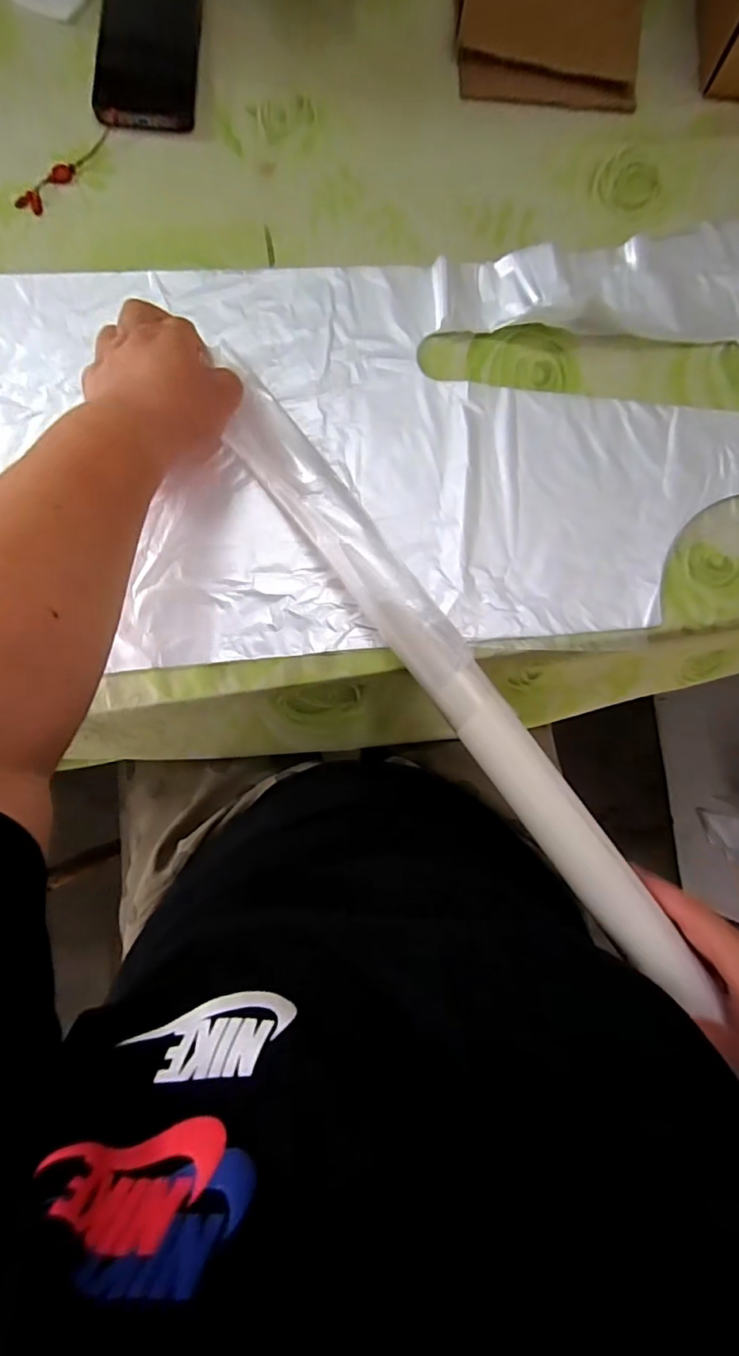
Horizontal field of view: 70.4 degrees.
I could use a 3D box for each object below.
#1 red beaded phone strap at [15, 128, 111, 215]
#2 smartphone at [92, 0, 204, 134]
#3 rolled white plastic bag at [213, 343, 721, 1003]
[{"bbox_3d":[-0.235,-0.395,0.410,0.019,0.004,0.094,44,82,1],"label":"red beaded phone strap"},{"bbox_3d":[-0.179,-0.524,0.428,0.078,0.007,0.172,1,83,-5],"label":"smartphone"},{"bbox_3d":[0.053,-0.002,0.349,0.041,0.028,0.497,-35,84,-8],"label":"rolled white plastic bag"}]

